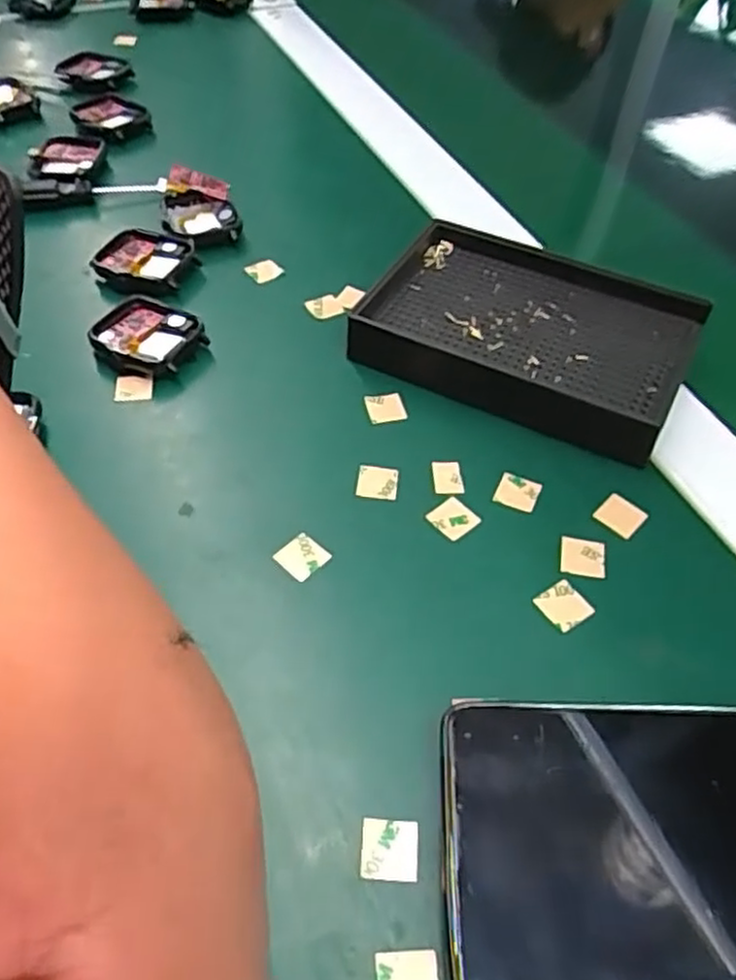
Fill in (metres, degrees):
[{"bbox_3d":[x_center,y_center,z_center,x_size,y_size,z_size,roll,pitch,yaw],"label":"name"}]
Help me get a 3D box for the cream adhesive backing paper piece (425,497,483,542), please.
[{"bbox_3d":[0.031,0.011,0.276,0.015,0.004,0.015,-35,65,-21],"label":"cream adhesive backing paper piece"}]

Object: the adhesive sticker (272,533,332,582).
[{"bbox_3d":[-0.024,0.024,0.264,0.015,0.004,0.015,39,68,18],"label":"adhesive sticker"}]

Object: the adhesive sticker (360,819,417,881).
[{"bbox_3d":[0.006,0.099,0.204,0.015,0.004,0.015,4,54,1],"label":"adhesive sticker"}]

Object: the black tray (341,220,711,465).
[{"bbox_3d":[0.071,-0.073,0.326,0.134,0.022,0.091,24,54,16],"label":"black tray"}]

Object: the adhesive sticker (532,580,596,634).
[{"bbox_3d":[0.067,0.040,0.253,0.015,0.004,0.015,-28,57,-22],"label":"adhesive sticker"}]

